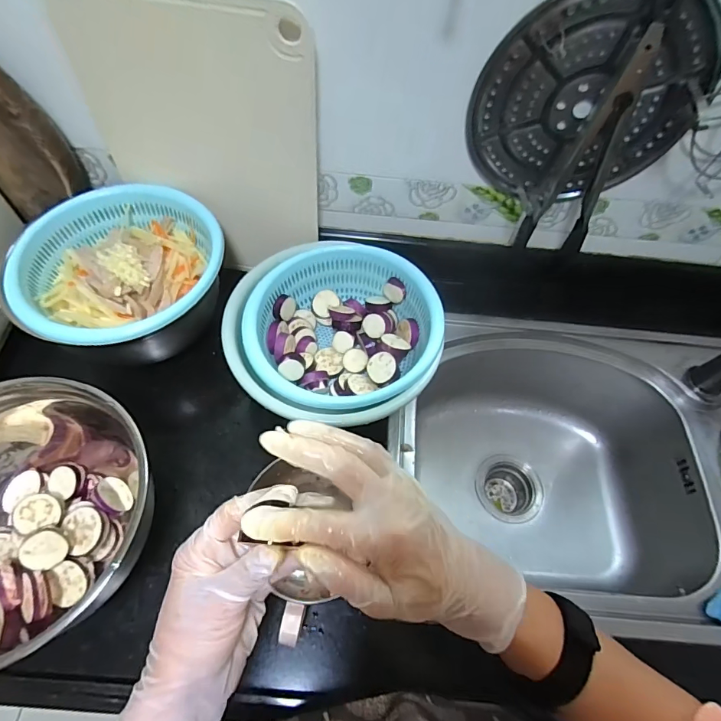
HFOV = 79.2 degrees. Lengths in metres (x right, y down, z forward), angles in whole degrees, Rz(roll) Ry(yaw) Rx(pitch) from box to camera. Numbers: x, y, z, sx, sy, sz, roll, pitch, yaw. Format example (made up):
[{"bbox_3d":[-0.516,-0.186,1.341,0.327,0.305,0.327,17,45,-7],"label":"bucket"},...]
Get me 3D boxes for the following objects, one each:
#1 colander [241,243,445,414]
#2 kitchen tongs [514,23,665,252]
[{"bbox_3d":[-0.022,-0.030,0.537,0.226,0.094,0.208,20,61,7],"label":"colander"},{"bbox_3d":[0.233,-0.223,0.474,0.076,0.230,0.034,5,52,8],"label":"kitchen tongs"}]

